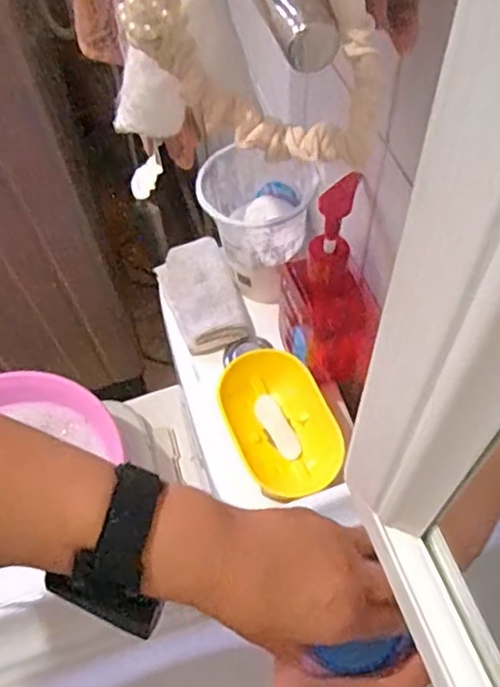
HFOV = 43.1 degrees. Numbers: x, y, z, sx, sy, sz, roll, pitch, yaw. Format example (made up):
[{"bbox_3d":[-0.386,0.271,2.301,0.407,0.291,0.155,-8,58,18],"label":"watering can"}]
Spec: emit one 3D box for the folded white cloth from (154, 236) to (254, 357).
[{"bbox_3d":[-0.056,-0.060,0.715,0.077,0.032,0.146,-17,59,-8],"label":"folded white cloth"}]

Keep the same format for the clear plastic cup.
[{"bbox_3d":[0.009,-0.123,0.670,0.111,0.130,0.104,-1,58,2],"label":"clear plastic cup"}]

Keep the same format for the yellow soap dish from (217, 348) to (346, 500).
[{"bbox_3d":[0.029,0.076,0.596,0.094,0.038,0.144,-23,60,-12],"label":"yellow soap dish"}]

